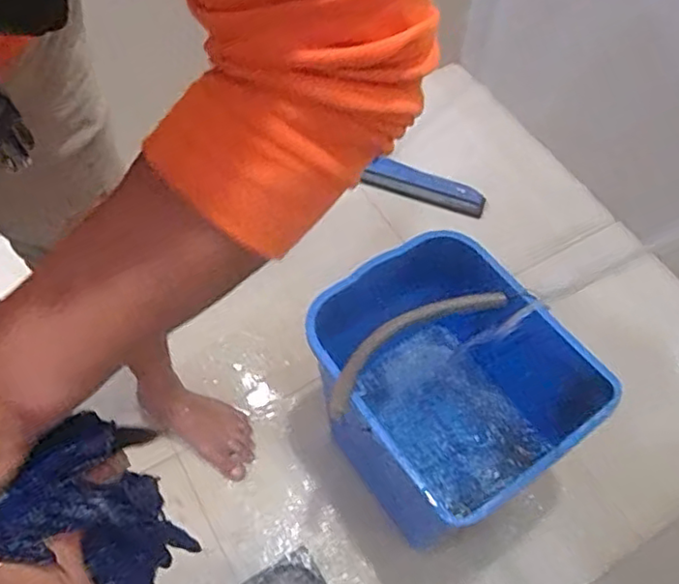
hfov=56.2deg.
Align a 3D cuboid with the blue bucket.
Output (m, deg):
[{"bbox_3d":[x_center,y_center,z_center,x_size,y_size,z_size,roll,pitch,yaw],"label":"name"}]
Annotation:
[{"bbox_3d":[0.145,0.171,0.996,0.320,0.341,0.379,-29,64,-20],"label":"blue bucket"}]

